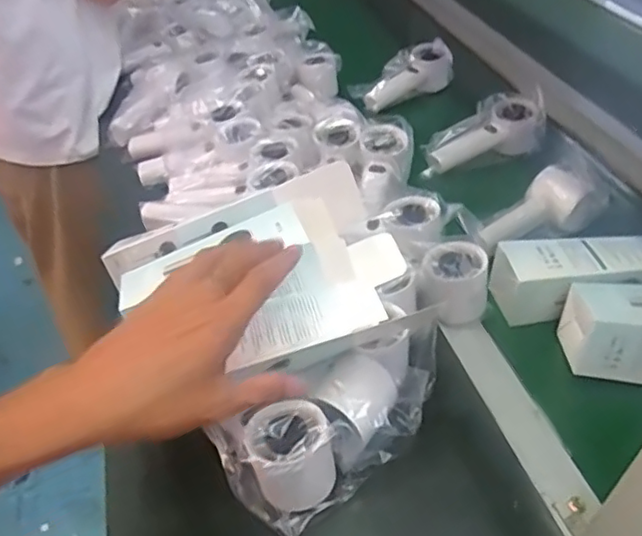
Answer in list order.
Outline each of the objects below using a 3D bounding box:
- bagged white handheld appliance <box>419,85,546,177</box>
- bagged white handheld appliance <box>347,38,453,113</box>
[{"bbox_3d":[0.209,-0.172,0.802,0.174,0.078,0.042,-23,45,-7],"label":"bagged white handheld appliance"},{"bbox_3d":[0.129,-0.292,0.939,0.166,0.050,0.079,-30,49,-10],"label":"bagged white handheld appliance"}]

